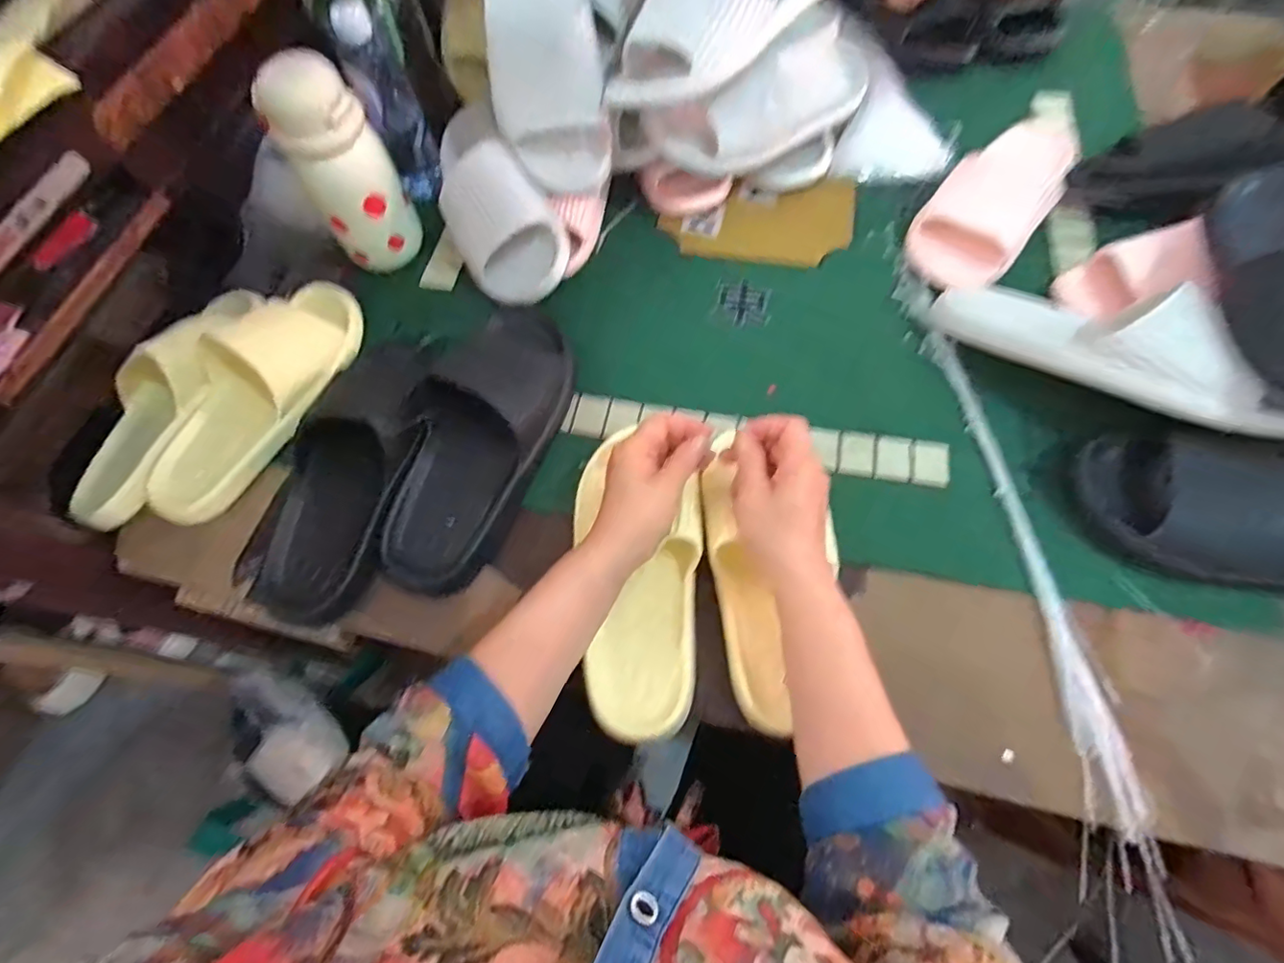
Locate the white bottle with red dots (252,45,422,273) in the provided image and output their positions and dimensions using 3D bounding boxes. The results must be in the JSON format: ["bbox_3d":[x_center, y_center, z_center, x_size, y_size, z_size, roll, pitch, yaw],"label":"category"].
[{"bbox_3d":[-0.280,-0.294,0.534,0.083,0.172,0.065,-31,69,-11],"label":"white bottle with red dots"}]

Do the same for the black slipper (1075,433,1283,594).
[{"bbox_3d":[0.470,0.022,0.383,0.269,0.091,0.102,9,67,6],"label":"black slipper"}]

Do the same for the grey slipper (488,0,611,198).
[{"bbox_3d":[-0.097,-0.419,0.518,0.103,0.064,0.273,-10,102,-3],"label":"grey slipper"}]

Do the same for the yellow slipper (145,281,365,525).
[{"bbox_3d":[-0.354,-0.089,0.511,0.098,0.068,0.263,23,69,12],"label":"yellow slipper"}]

